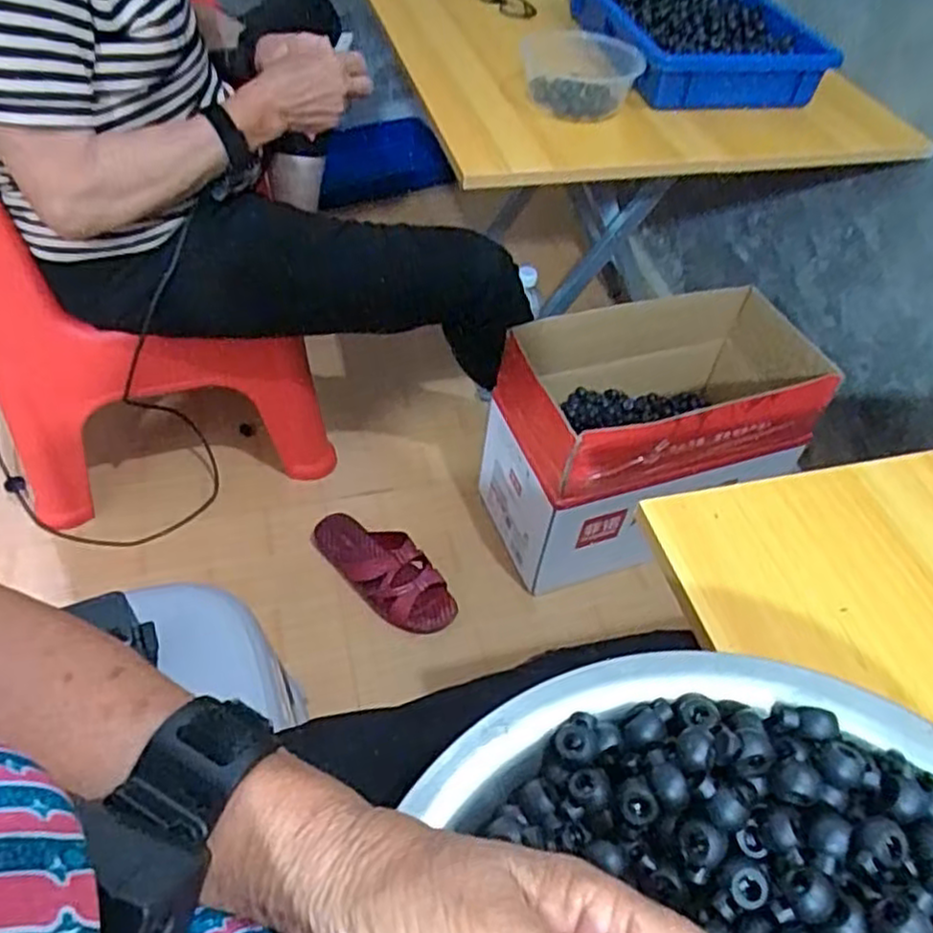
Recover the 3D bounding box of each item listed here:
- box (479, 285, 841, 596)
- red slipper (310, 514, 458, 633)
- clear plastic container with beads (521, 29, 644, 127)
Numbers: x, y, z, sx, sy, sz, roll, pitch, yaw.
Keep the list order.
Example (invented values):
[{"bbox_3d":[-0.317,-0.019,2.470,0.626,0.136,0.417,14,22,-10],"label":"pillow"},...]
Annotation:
[{"bbox_3d":[0.278,-0.049,1.030,0.467,0.277,0.243,-12,52,-16],"label":"box"},{"bbox_3d":[-0.116,0.138,1.012,0.235,0.046,0.091,37,56,23],"label":"red slipper"},{"bbox_3d":[0.148,-0.503,0.939,0.150,0.049,0.165,5,50,-2],"label":"clear plastic container with beads"}]

